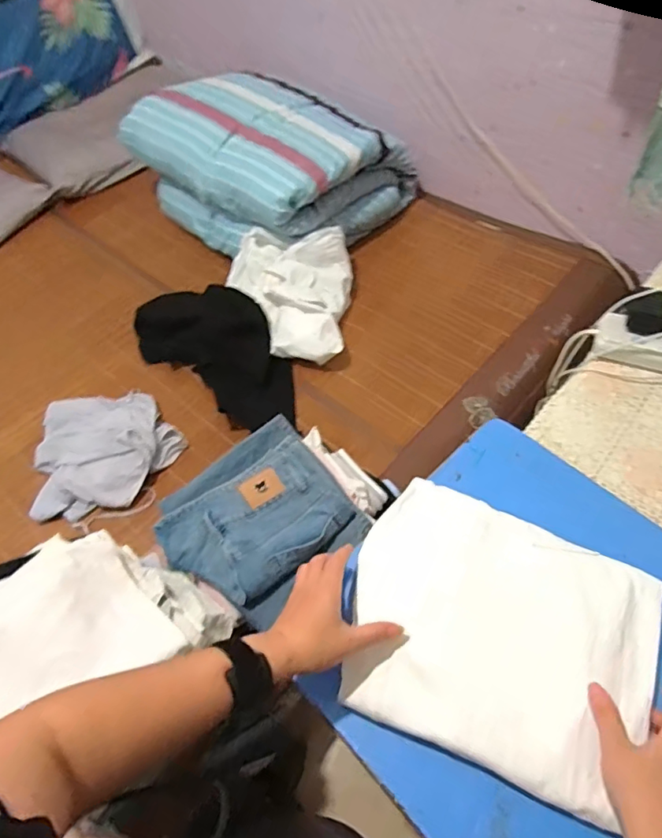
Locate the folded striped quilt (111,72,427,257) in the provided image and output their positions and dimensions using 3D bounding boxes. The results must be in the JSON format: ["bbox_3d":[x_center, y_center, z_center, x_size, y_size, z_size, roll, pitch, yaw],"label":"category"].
[{"bbox_3d":[-0.165,-0.693,1.431,0.619,0.289,0.486,35,65,25],"label":"folded striped quilt"}]

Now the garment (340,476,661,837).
[{"bbox_3d":[0.159,0.202,0.514,0.280,0.026,0.232,20,59,18],"label":"garment"}]

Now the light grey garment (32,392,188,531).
[{"bbox_3d":[-0.459,0.052,1.082,0.285,0.075,0.295,-2,55,3],"label":"light grey garment"}]

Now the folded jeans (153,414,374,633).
[{"bbox_3d":[-0.110,0.152,0.814,0.264,0.065,0.237,-36,60,-19],"label":"folded jeans"}]

